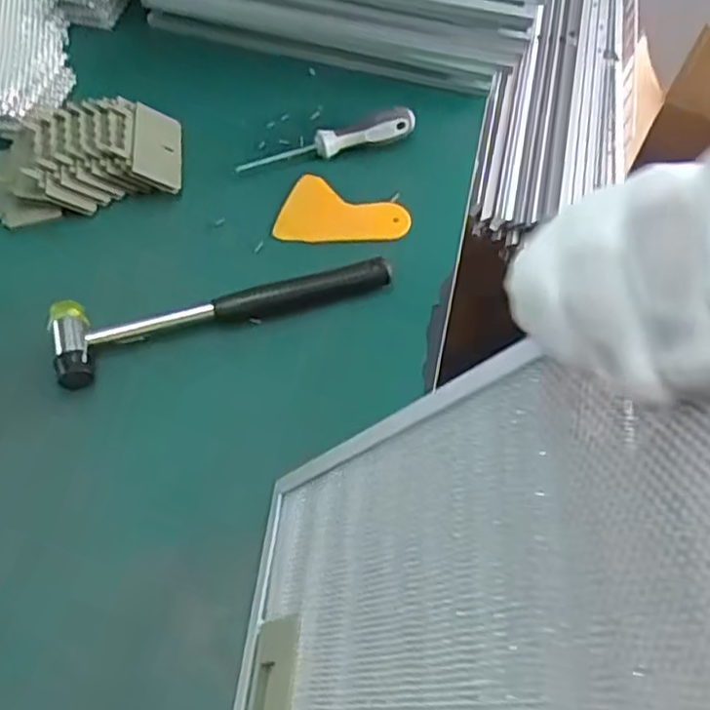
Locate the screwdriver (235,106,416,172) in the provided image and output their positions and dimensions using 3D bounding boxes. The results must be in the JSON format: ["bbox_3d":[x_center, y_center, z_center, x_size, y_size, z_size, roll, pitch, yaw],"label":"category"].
[{"bbox_3d":[-0.023,-0.184,0.592,0.155,0.032,0.018,-11,60,-9],"label":"screwdriver"}]

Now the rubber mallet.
[{"bbox_3d":[-0.094,-0.036,0.511,0.242,0.027,0.059,-17,61,-12],"label":"rubber mallet"}]

